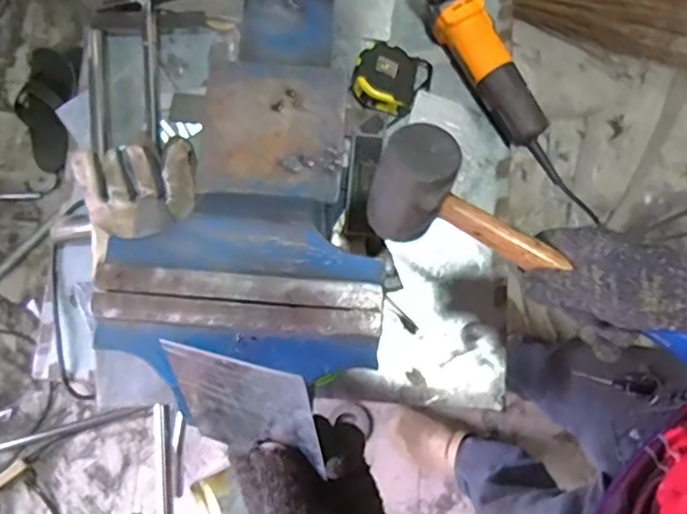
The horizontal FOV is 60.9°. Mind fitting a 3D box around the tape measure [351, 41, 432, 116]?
[{"bbox_3d":[0.068,-0.247,0.792,0.087,0.054,0.100,37,82,6],"label":"tape measure"}]

